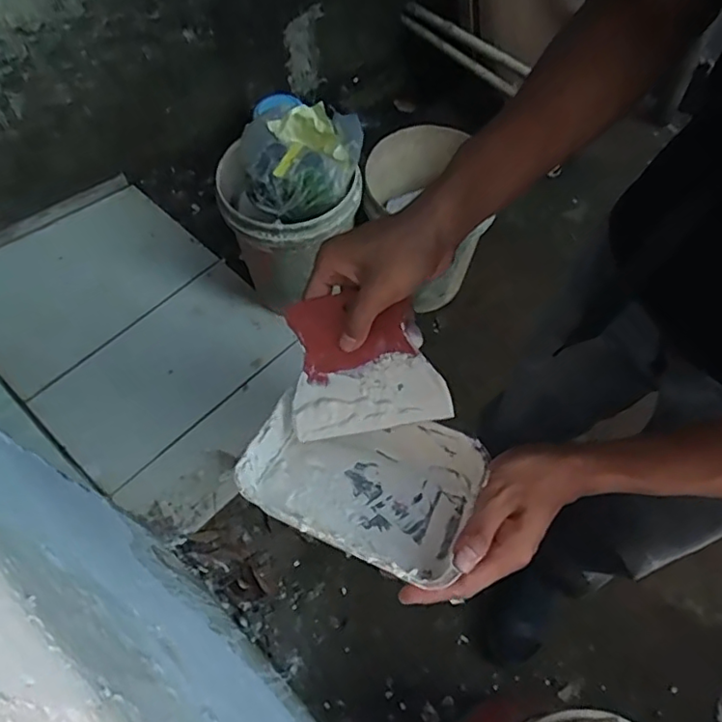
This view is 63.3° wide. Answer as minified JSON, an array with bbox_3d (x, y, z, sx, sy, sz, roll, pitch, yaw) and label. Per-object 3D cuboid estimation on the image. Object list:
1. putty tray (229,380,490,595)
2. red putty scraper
[{"bbox_3d":[0.000,0.086,0.445,0.165,0.058,0.118,23,65,10],"label":"putty tray"},{"bbox_3d":[0.000,0.001,0.442,0.117,0.006,0.106,-11,93,14],"label":"red putty scraper"}]

